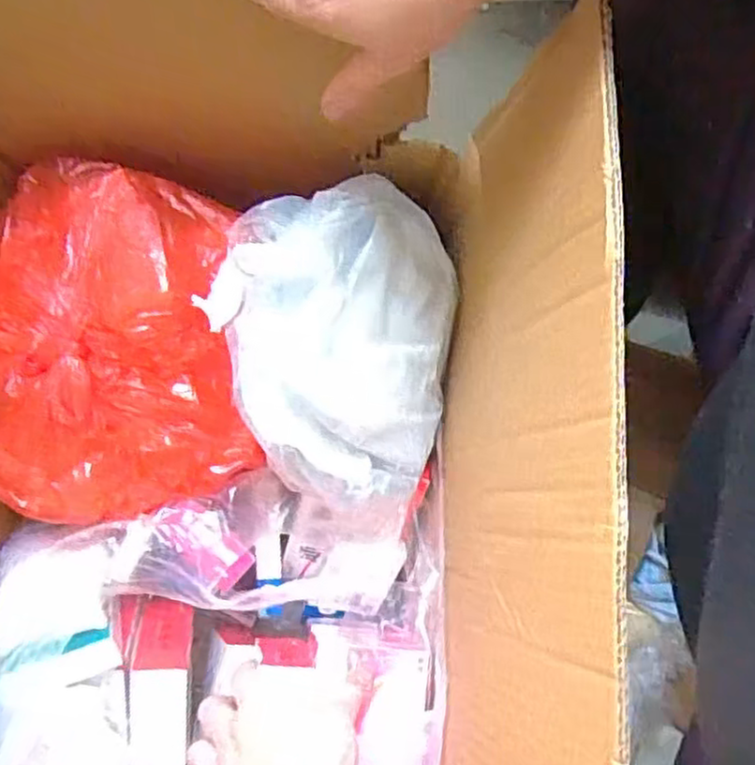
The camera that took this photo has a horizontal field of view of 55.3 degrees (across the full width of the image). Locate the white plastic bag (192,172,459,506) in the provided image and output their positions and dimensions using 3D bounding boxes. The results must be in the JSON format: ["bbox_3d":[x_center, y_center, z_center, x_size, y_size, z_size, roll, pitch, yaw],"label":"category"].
[{"bbox_3d":[-0.028,-0.029,0.501,0.158,0.104,0.205,5,79,1],"label":"white plastic bag"}]

